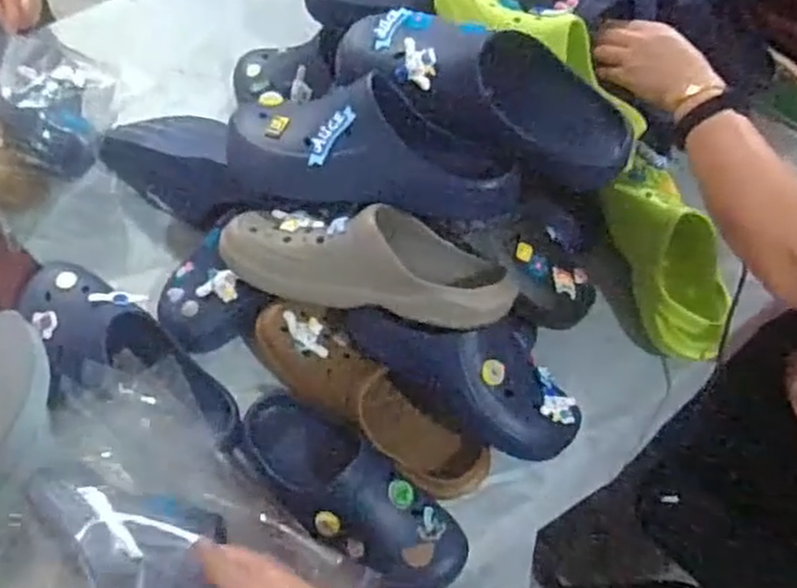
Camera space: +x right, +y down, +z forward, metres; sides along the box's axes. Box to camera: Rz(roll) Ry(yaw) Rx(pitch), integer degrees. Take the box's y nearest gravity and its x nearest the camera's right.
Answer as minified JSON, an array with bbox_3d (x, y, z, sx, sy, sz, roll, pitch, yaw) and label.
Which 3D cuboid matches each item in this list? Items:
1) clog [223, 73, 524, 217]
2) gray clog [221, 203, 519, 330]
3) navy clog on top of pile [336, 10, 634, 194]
[{"bbox_3d":[-0.027,-0.136,0.762,0.297,0.102,0.108,10,56,3],"label":"clog"},{"bbox_3d":[-0.023,-0.051,0.741,0.283,0.079,0.126,14,57,5],"label":"gray clog"},{"bbox_3d":[0.079,-0.203,0.741,0.301,0.117,0.100,32,60,16],"label":"navy clog on top of pile"}]

